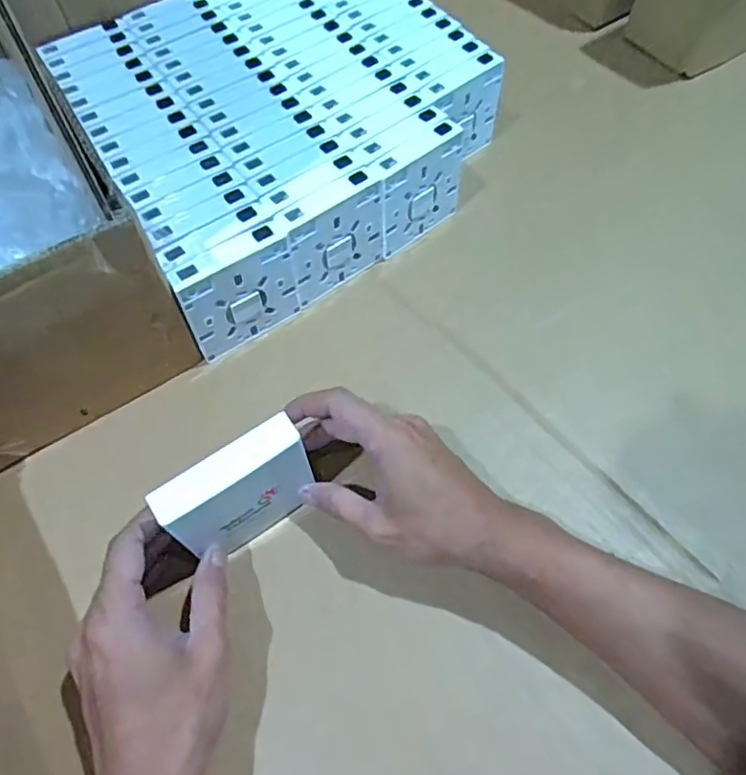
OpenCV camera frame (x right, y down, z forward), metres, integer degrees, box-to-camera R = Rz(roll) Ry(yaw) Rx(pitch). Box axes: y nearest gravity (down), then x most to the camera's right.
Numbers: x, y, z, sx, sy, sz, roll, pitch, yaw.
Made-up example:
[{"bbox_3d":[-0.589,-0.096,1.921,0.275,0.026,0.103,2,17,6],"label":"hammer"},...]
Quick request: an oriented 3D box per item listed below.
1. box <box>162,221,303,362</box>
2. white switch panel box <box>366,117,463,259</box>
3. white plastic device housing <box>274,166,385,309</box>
[{"bbox_3d":[-0.099,-0.068,0.436,0.085,0.089,0.020,-31,61,-15],"label":"box"},{"bbox_3d":[0.037,-0.162,0.488,0.086,0.089,0.022,-35,62,-17],"label":"white switch panel box"},{"bbox_3d":[-0.031,-0.115,0.462,0.086,0.089,0.019,-35,62,-17],"label":"white plastic device housing"}]

